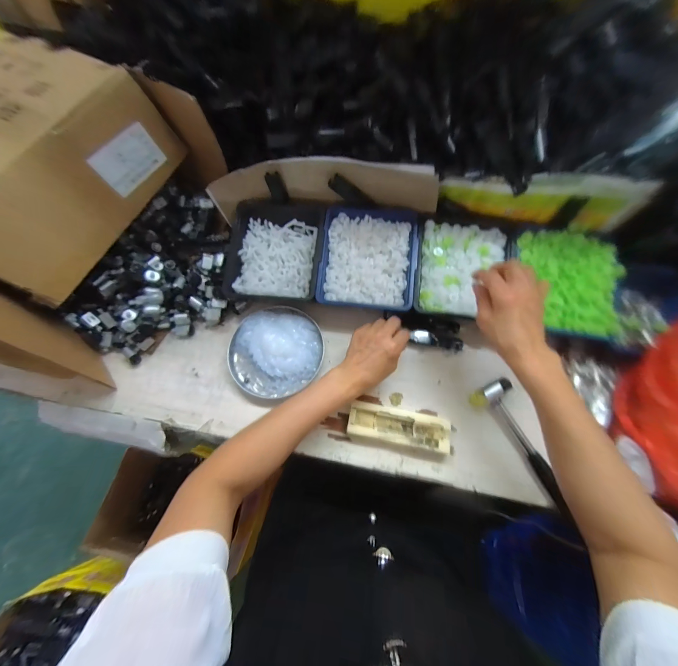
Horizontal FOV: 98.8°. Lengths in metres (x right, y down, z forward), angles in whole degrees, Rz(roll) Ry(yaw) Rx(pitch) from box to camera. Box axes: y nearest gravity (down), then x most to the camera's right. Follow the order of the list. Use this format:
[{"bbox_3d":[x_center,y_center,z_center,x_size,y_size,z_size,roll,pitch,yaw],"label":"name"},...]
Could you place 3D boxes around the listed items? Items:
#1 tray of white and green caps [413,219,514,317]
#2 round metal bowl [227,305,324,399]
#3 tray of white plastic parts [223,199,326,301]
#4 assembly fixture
[{"bbox_3d":[0.189,-0.099,0.450,0.136,0.033,0.141,7,70,3],"label":"tray of white and green caps"},{"bbox_3d":[-0.100,0.024,0.450,0.139,0.034,0.139,0,69,1],"label":"round metal bowl"},{"bbox_3d":[-0.103,-0.134,0.471,0.148,0.043,0.159,5,70,3],"label":"tray of white plastic parts"},{"bbox_3d":[0.082,0.131,0.407,0.136,0.022,0.047,10,70,4],"label":"assembly fixture"}]

